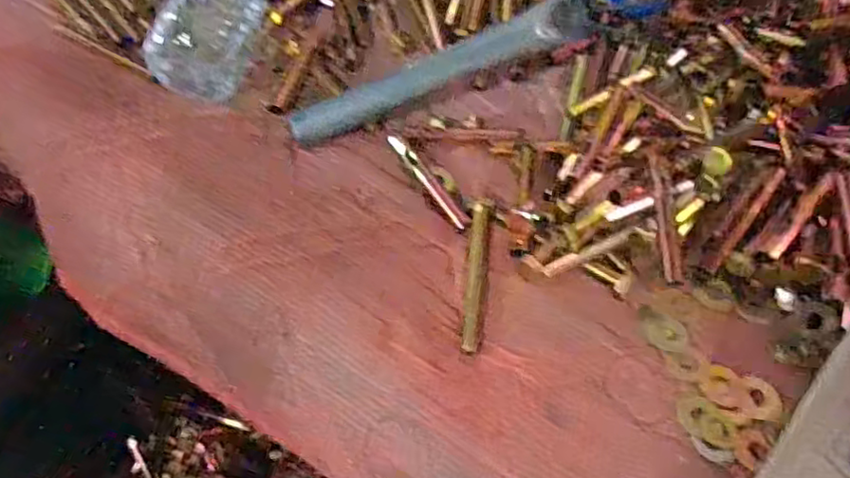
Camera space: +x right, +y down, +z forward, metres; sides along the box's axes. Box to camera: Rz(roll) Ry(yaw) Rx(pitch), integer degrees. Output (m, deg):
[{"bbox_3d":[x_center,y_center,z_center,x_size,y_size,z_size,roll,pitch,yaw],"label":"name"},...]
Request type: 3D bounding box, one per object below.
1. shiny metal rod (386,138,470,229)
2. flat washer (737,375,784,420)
[{"bbox_3d":[0.002,-0.039,0.418,0.012,0.008,0.086,-25,57,-22],"label":"shiny metal rod"},{"bbox_3d":[0.178,0.084,0.340,0.023,0.004,0.026,12,50,5],"label":"flat washer"}]

